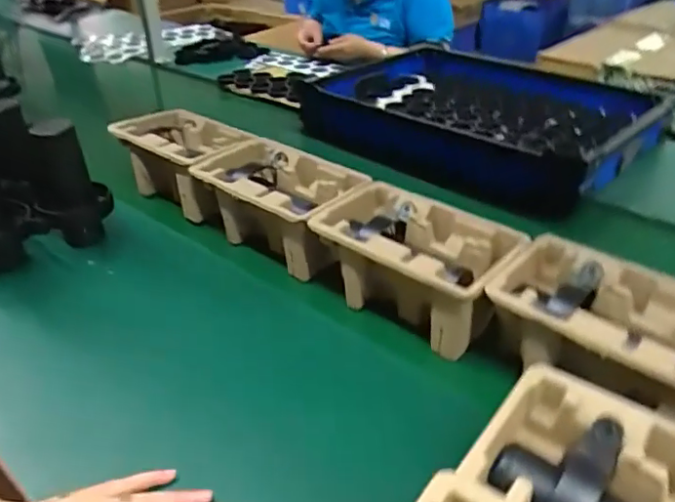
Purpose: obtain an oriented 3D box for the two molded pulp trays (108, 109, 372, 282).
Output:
[{"bbox_3d":[-0.148,-0.094,0.845,0.418,0.113,0.146,28,41,27],"label":"two molded pulp trays"}]

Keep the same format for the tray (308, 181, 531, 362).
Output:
[{"bbox_3d":[0.085,0.019,0.705,0.237,0.125,0.143,29,41,28],"label":"tray"}]

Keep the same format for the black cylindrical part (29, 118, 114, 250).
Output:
[{"bbox_3d":[-0.356,-0.088,0.766,0.087,0.177,0.091,-7,38,-19],"label":"black cylindrical part"}]

